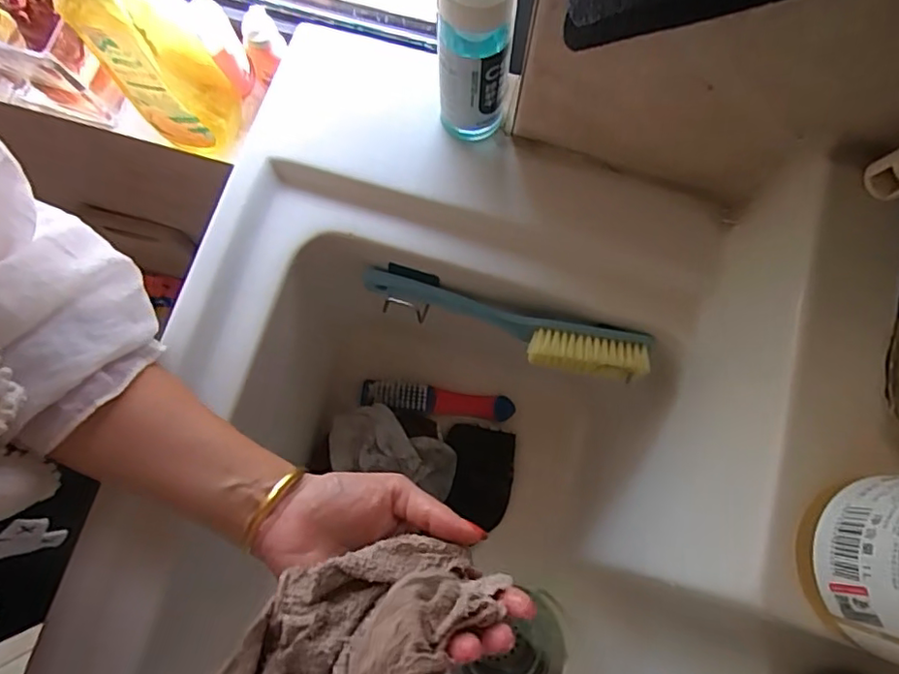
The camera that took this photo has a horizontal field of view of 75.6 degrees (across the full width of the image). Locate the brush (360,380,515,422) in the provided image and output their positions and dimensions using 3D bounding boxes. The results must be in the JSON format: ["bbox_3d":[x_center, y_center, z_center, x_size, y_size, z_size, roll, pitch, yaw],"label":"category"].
[{"bbox_3d":[-0.011,0.066,0.592,0.153,0.021,0.026,9,77,-12],"label":"brush"}]

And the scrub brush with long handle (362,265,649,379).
[{"bbox_3d":[0.039,-0.009,0.453,0.227,0.028,0.040,15,78,4],"label":"scrub brush with long handle"}]

